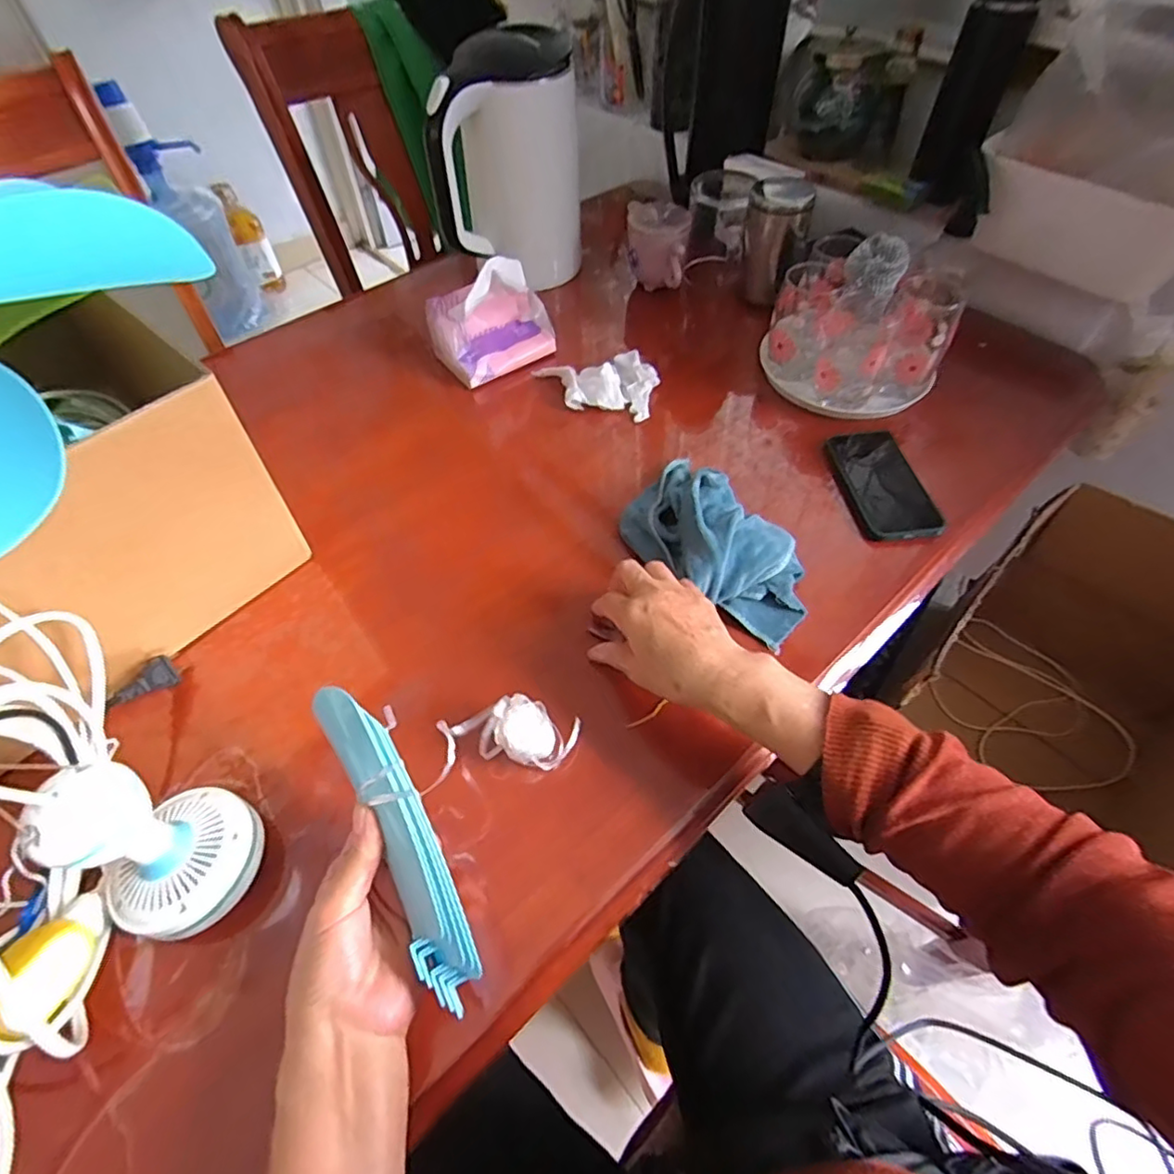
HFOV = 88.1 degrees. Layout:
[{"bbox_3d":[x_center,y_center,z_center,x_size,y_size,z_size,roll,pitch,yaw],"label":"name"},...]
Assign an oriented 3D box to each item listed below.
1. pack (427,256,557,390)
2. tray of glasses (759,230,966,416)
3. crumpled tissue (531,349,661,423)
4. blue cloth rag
[{"bbox_3d":[-0.110,-0.310,0.693,0.131,0.094,0.085,-28,58,-18],"label":"pack"},{"bbox_3d":[0.303,-0.300,0.658,0.176,0.140,0.206,21,57,16],"label":"tray of glasses"},{"bbox_3d":[0.009,-0.238,0.682,0.135,0.033,0.088,10,55,9],"label":"crumpled tissue"},{"bbox_3d":[0.107,-0.045,0.526,0.103,0.057,0.198,-29,58,-18],"label":"blue cloth rag"}]

